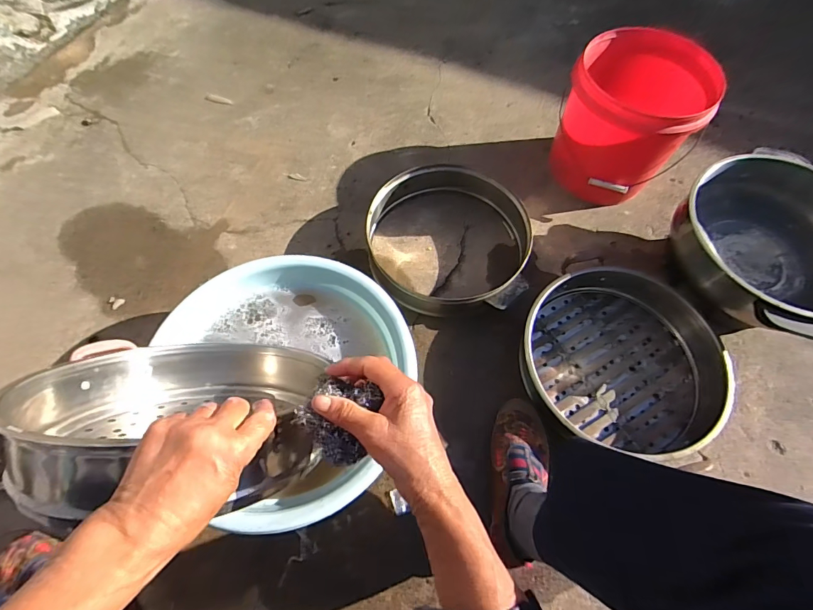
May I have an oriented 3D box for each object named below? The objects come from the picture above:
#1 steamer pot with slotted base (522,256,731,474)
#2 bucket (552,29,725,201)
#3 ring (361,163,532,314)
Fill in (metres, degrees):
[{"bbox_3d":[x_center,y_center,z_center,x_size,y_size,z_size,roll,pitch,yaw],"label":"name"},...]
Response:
[{"bbox_3d":[0.346,0.085,0.677,0.305,0.096,0.294,1,64,-1],"label":"steamer pot with slotted base"},{"bbox_3d":[0.426,-0.357,0.819,0.235,0.247,0.235,1,64,-1],"label":"bucket"},{"bbox_3d":[0.078,-0.121,0.773,0.308,0.092,0.280,1,64,-1],"label":"ring"}]

